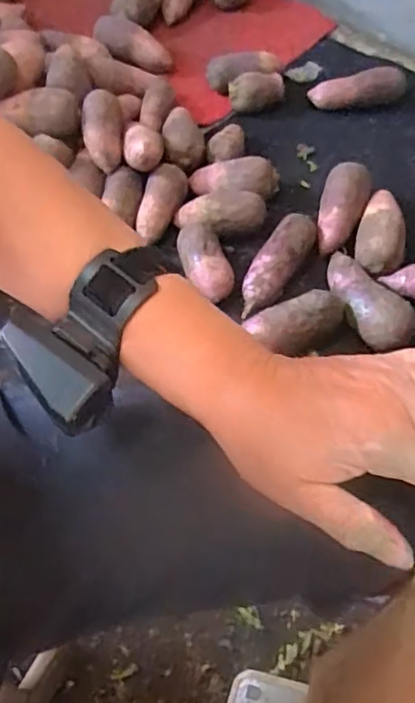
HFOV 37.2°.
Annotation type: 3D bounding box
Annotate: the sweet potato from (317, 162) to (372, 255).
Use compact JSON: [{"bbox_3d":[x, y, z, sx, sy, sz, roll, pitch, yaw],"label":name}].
[{"bbox_3d":[0.216,-0.231,1.005,0.073,0.076,0.165,20,59,10],"label":"sweet potato"}]

